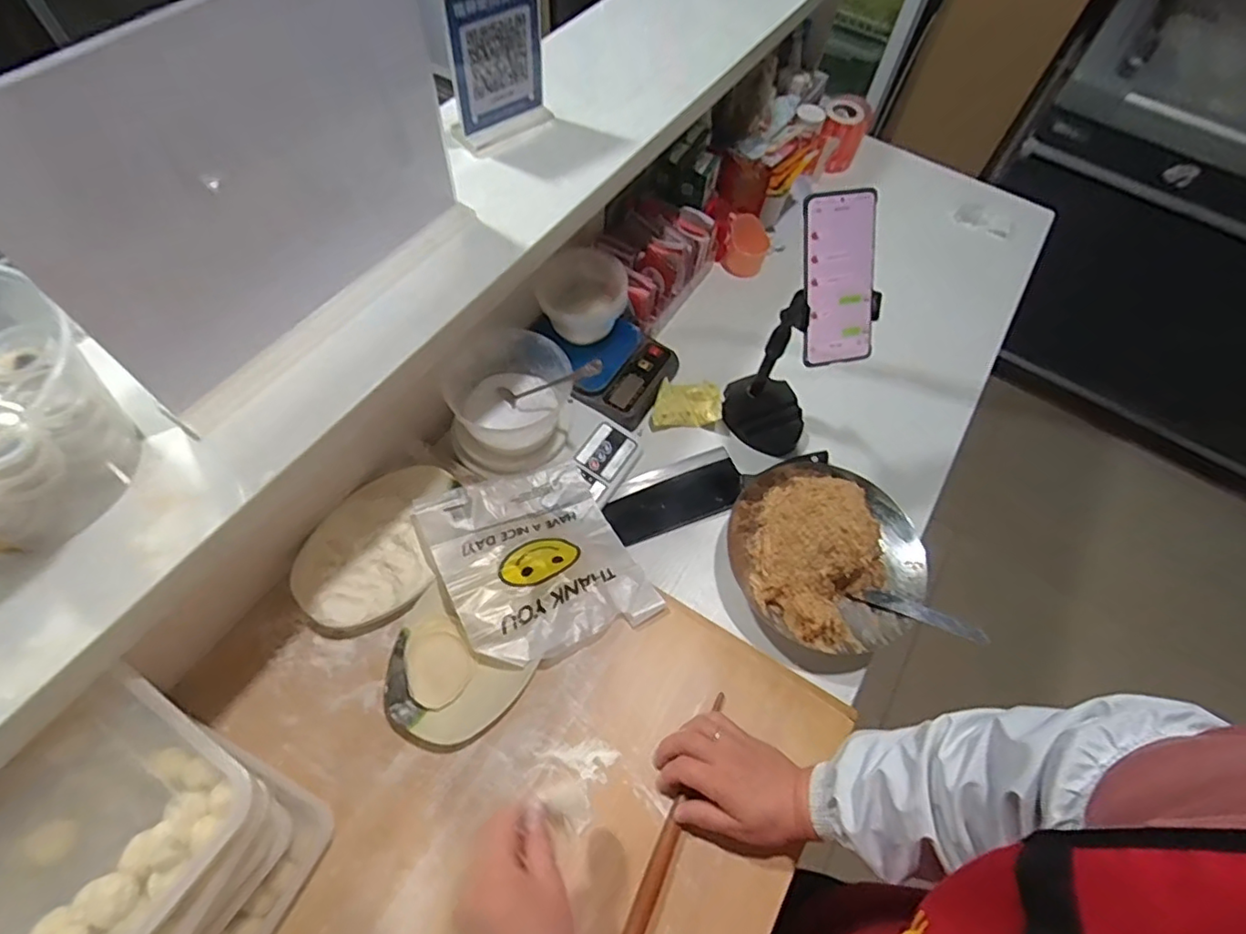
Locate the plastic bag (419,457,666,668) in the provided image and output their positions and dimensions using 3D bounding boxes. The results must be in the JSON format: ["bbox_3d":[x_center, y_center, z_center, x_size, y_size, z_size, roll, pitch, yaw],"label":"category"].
[{"bbox_3d":[-0.094,0.098,0.646,0.193,0.045,0.216,-25,65,-17],"label":"plastic bag"}]

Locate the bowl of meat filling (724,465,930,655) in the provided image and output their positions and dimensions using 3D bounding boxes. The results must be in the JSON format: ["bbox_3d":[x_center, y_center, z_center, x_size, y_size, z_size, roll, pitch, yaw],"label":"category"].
[{"bbox_3d":[0.229,0.098,0.680,0.216,0.121,0.217,2,60,-3],"label":"bowl of meat filling"}]

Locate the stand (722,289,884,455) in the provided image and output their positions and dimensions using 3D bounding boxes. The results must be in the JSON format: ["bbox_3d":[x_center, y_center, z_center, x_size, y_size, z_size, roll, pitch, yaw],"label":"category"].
[{"bbox_3d":[0.195,-0.122,0.702,0.096,0.241,0.110,-29,66,-19],"label":"stand"}]

